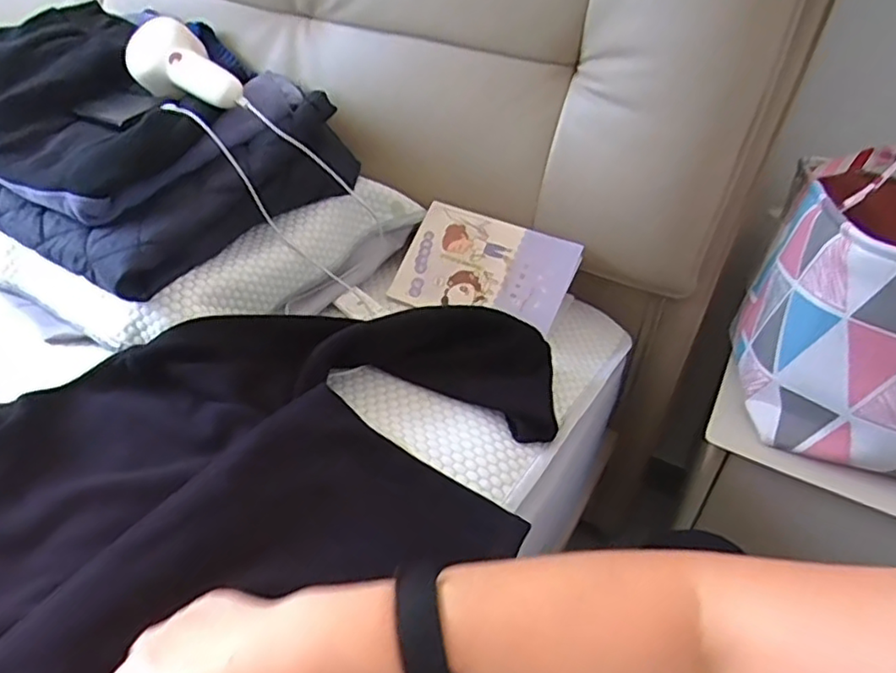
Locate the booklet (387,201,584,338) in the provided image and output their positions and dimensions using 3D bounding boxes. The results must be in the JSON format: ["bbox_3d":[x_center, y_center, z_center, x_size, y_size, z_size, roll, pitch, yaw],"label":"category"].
[{"bbox_3d":[0.041,-0.080,0.773,0.202,0.021,0.137,21,75,20],"label":"booklet"}]

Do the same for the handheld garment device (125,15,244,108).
[{"bbox_3d":[-0.275,-0.285,0.701,0.168,0.083,0.047,33,13,15],"label":"handheld garment device"}]

